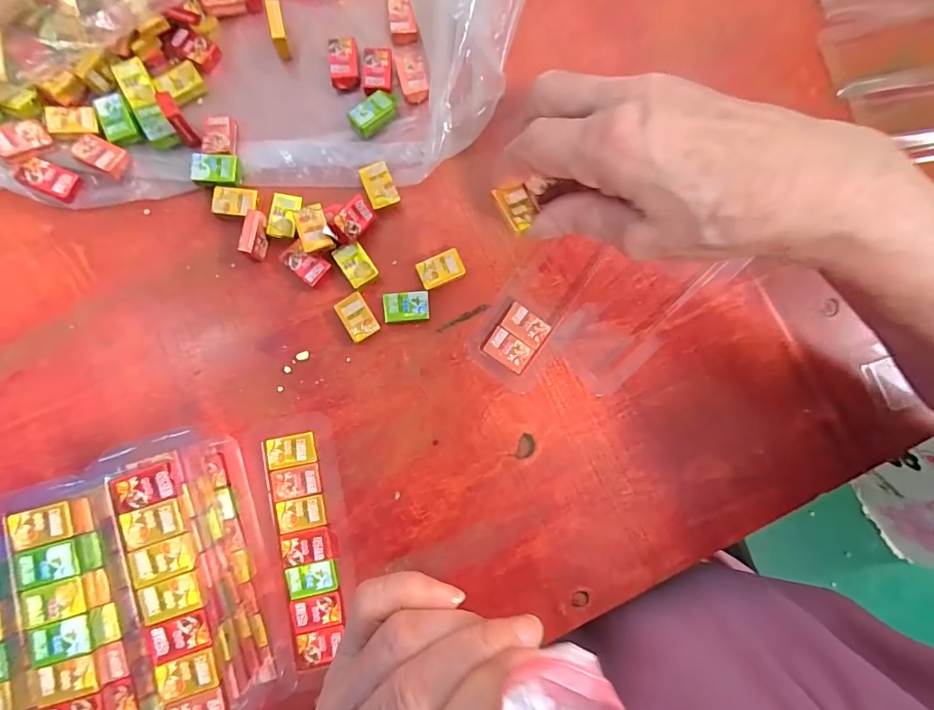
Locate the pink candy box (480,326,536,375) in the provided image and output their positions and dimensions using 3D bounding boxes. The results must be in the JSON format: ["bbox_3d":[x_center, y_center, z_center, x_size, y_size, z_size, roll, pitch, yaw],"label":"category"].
[{"bbox_3d":[0.023,-0.003,0.255,0.027,0.008,0.018,33,85,2],"label":"pink candy box"}]

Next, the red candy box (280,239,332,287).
[{"bbox_3d":[-0.094,-0.054,0.254,0.027,0.009,0.017,37,85,3],"label":"red candy box"}]

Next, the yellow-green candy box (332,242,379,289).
[{"bbox_3d":[-0.065,-0.052,0.256,0.017,0.006,0.025,-34,86,-4],"label":"yellow-green candy box"}]

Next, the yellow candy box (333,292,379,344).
[{"bbox_3d":[-0.063,-0.021,0.254,0.017,0.006,0.025,-31,86,-4],"label":"yellow candy box"}]

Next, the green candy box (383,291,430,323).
[{"bbox_3d":[-0.035,-0.027,0.255,0.026,0.006,0.017,-4,84,-1],"label":"green candy box"}]

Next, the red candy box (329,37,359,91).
[{"bbox_3d":[-0.075,-0.178,0.272,0.016,0.012,0.030,-3,84,-1],"label":"red candy box"}]

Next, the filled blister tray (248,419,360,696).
[{"bbox_3d":[-0.087,0.101,0.241,0.046,0.010,0.135,-12,85,-2],"label":"filled blister tray"}]

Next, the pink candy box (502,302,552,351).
[{"bbox_3d":[0.034,-0.016,0.257,0.026,0.009,0.017,35,85,2],"label":"pink candy box"}]

